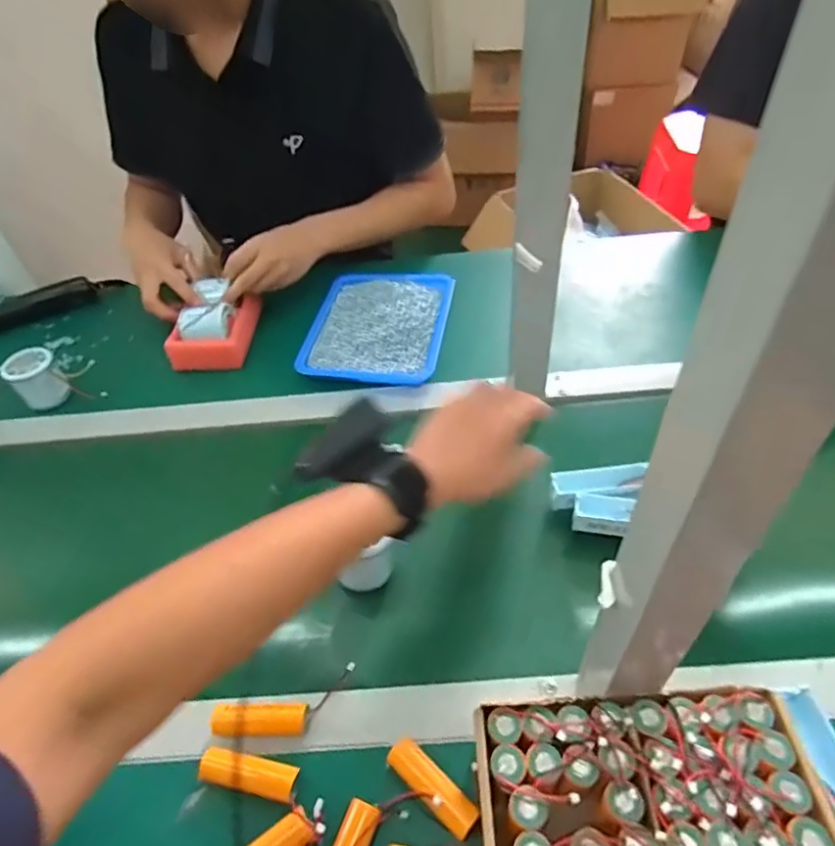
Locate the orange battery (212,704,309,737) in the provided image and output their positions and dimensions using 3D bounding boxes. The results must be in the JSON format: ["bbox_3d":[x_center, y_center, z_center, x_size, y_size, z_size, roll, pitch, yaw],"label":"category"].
[{"bbox_3d":[-0.116,0.221,0.420,0.067,0.022,0.019,5,46,-11],"label":"orange battery"}]

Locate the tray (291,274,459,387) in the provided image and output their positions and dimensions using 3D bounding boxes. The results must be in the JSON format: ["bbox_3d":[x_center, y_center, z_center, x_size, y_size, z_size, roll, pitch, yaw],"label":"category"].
[{"bbox_3d":[-0.050,-0.131,0.752,0.176,0.021,0.220,4,48,9],"label":"tray"}]

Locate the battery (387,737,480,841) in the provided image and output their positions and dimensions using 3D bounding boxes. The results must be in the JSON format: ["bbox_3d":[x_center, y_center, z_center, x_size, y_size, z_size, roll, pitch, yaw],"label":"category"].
[{"bbox_3d":[0.010,0.253,0.394,0.071,0.024,0.021,32,57,30],"label":"battery"}]

